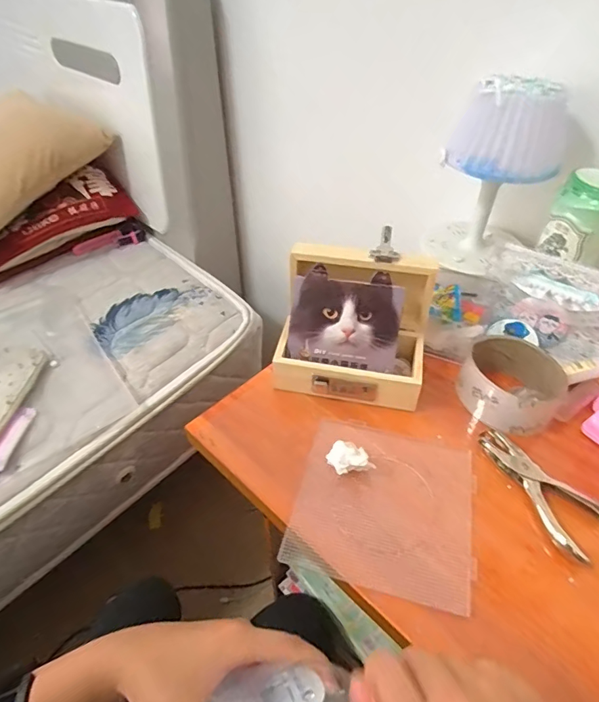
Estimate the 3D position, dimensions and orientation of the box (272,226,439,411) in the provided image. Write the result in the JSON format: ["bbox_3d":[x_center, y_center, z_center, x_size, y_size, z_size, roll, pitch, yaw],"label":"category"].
[{"bbox_3d":[0.055,-0.024,0.449,0.145,0.123,0.110,10,45,10],"label":"box"}]

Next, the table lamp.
[{"bbox_3d":[0.207,-0.176,0.488,0.111,0.205,0.089,27,50,25],"label":"table lamp"}]

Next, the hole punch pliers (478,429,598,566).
[{"bbox_3d":[0.207,0.116,0.382,0.051,0.019,0.122,-26,50,-24],"label":"hole punch pliers"}]

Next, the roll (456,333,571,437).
[{"bbox_3d":[0.207,0.034,0.441,0.094,0.049,0.088,0,44,0],"label":"roll"}]

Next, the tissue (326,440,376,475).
[{"bbox_3d":[0.043,0.096,0.389,0.037,0.031,0.026,34,54,30],"label":"tissue"}]

